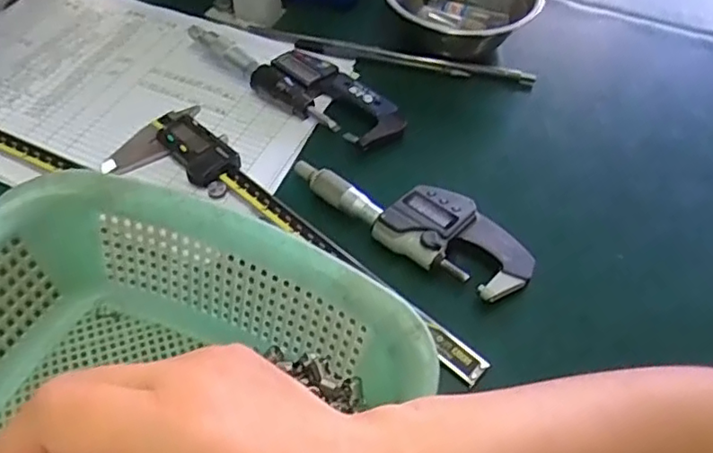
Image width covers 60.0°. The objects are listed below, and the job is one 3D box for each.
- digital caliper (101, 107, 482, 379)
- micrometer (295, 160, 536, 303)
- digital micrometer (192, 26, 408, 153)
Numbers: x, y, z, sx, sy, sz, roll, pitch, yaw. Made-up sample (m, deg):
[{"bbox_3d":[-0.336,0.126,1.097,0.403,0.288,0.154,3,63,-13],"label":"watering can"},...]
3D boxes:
[{"bbox_3d":[-0.039,0.001,0.380,0.277,0.011,0.069,32,56,21],"label":"digital caliper"},{"bbox_3d":[0.036,-0.009,0.390,0.158,0.021,0.053,30,55,19],"label":"micrometer"},{"bbox_3d":[-0.046,-0.112,0.470,0.180,0.023,0.051,29,55,19],"label":"digital micrometer"}]

